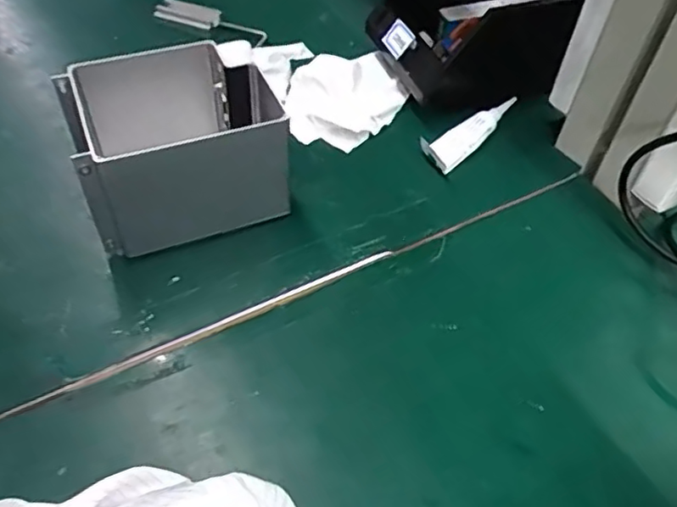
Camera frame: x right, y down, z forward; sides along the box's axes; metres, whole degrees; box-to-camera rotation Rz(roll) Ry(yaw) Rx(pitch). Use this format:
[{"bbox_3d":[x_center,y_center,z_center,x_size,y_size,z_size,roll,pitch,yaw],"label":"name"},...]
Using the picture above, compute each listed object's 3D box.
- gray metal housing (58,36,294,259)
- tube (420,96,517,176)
[{"bbox_3d":[-0.131,-0.094,0.513,0.162,0.103,0.133,-15,55,-16],"label":"gray metal housing"},{"bbox_3d":[0.134,-0.125,0.614,0.034,0.015,0.123,38,57,25],"label":"tube"}]

